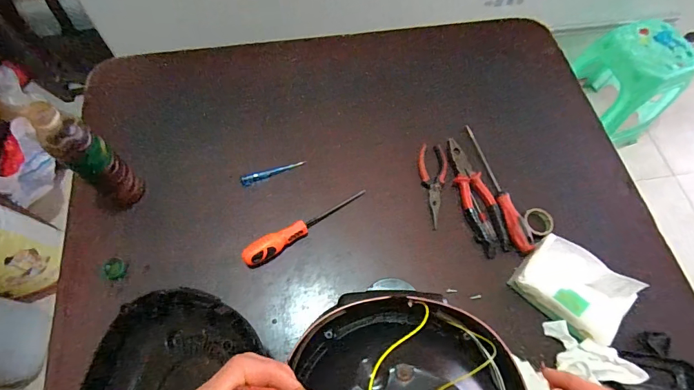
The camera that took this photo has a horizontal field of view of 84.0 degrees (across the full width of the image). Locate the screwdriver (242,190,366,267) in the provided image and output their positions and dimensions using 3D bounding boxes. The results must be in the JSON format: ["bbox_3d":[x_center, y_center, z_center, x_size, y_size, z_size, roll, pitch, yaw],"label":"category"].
[{"bbox_3d":[-0.062,0.050,0.619,0.218,0.031,0.034,-30,70,-15],"label":"screwdriver"}]

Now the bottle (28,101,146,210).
[{"bbox_3d":[-0.352,-0.045,0.541,0.061,0.207,0.057,1,65,-2],"label":"bottle"}]

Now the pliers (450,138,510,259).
[{"bbox_3d":[0.217,0.001,0.650,0.052,0.026,0.200,-14,66,-9],"label":"pliers"}]

